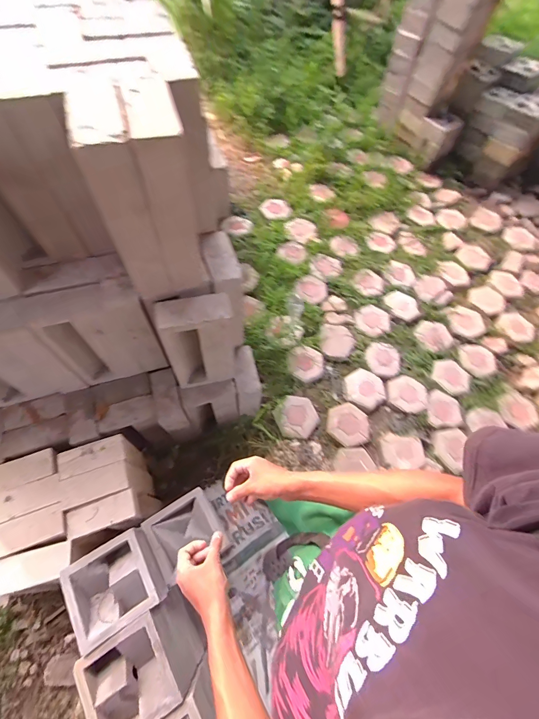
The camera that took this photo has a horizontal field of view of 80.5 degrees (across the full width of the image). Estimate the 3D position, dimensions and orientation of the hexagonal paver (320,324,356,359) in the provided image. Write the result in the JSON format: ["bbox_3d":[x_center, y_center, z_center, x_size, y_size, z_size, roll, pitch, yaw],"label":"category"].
[{"bbox_3d":[0.378,-0.099,1.762,0.183,0.035,0.195,4,64,-1],"label":"hexagonal paver"}]

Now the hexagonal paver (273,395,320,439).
[{"bbox_3d":[0.137,0.274,1.539,0.198,0.055,0.216,38,68,14],"label":"hexagonal paver"}]

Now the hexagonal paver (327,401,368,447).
[{"bbox_3d":[0.386,0.315,1.549,0.200,0.051,0.209,-2,64,-4],"label":"hexagonal paver"}]

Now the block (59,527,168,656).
[{"bbox_3d":[-0.422,0.615,0.876,0.197,0.123,0.203,-28,69,-16],"label":"block"}]

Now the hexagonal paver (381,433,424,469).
[{"bbox_3d":[0.640,0.438,1.520,0.202,0.063,0.161,0,64,-3],"label":"hexagonal paver"}]

